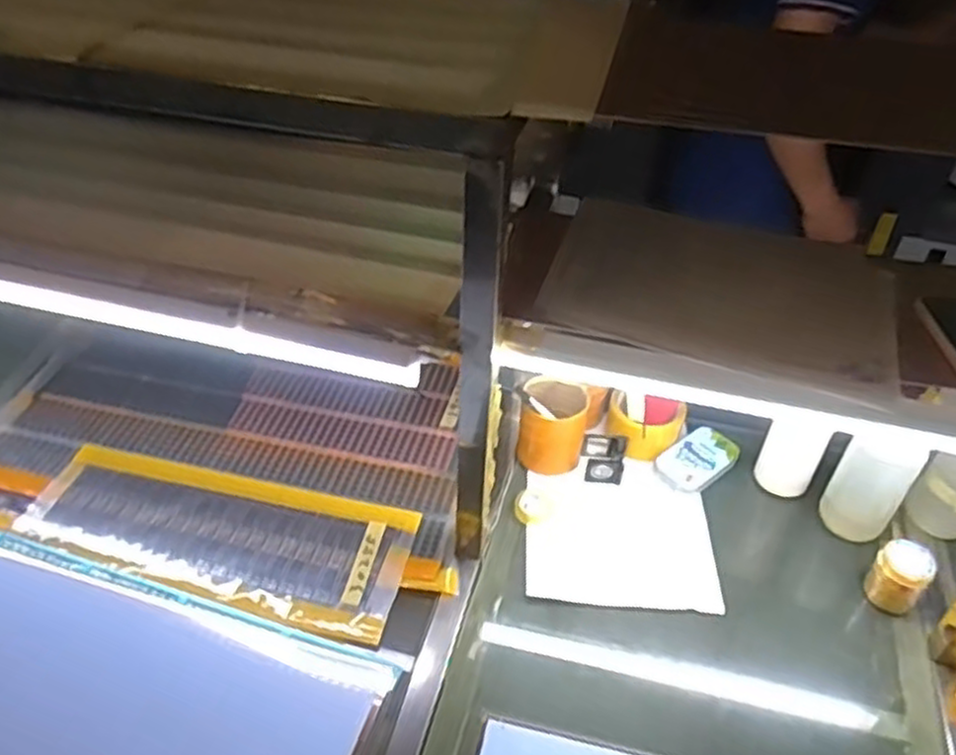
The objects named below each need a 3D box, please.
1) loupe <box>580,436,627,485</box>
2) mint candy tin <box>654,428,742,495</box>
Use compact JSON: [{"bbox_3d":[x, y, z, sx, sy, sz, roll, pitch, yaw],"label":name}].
[{"bbox_3d":[0.156,0.097,0.929,0.054,0.031,0.071,12,43,9],"label":"loupe"},{"bbox_3d":[0.277,0.104,0.937,0.113,0.012,0.066,-28,51,-30],"label":"mint candy tin"}]

